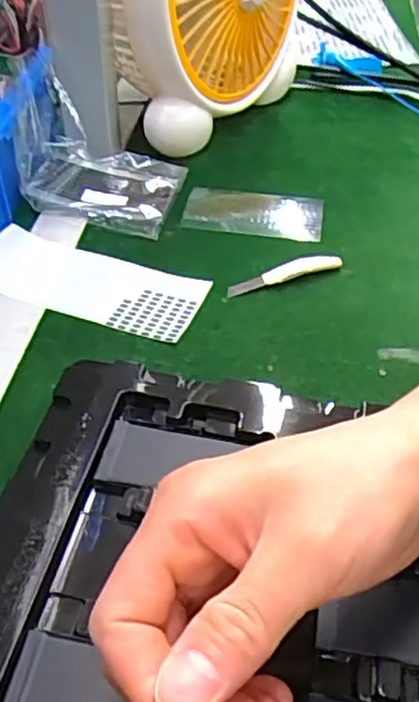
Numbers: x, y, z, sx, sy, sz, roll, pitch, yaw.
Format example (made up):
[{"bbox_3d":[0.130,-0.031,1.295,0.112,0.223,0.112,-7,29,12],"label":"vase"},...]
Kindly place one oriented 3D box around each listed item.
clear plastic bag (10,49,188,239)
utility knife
[{"bbox_3d":[-0.084,-0.158,0.506,0.116,0.094,0.093,7,45,5],"label":"clear plastic bag"},{"bbox_3d":[0.053,-0.056,0.468,0.086,0.014,0.013,-16,48,-17],"label":"utility knife"}]

